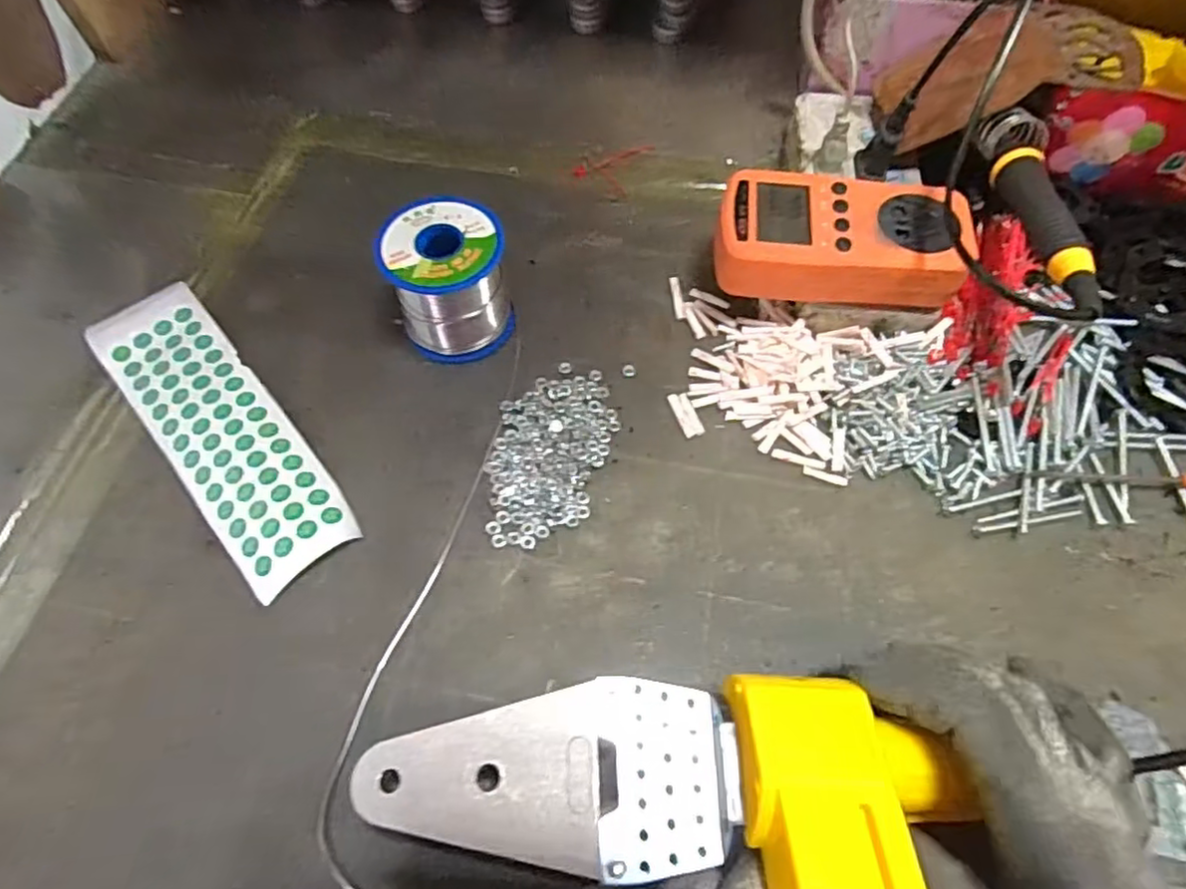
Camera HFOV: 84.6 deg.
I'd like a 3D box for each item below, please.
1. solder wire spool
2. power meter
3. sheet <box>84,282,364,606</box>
[{"bbox_3d":[-0.080,-0.094,0.366,0.062,0.061,0.065,-5,62,-3],"label":"solder wire spool"},{"bbox_3d":[0.132,-0.112,0.352,0.127,0.040,0.066,5,63,2],"label":"power meter"},{"bbox_3d":[-0.205,-0.012,0.353,0.059,0.010,0.207,-37,68,-18],"label":"sheet"}]

